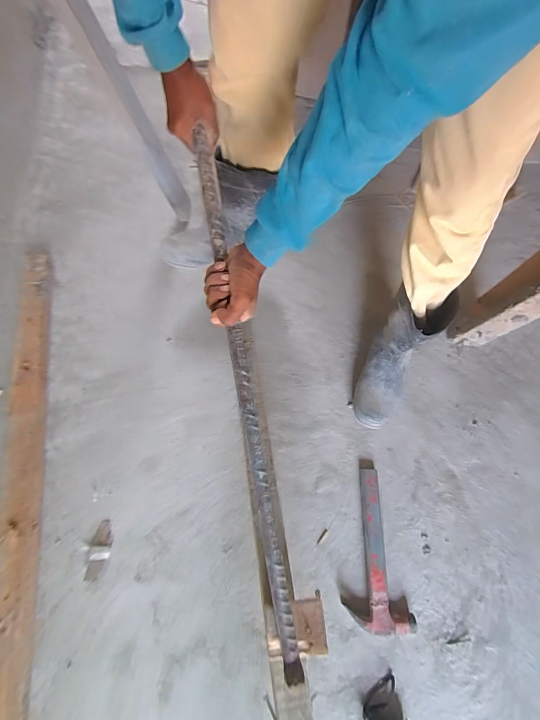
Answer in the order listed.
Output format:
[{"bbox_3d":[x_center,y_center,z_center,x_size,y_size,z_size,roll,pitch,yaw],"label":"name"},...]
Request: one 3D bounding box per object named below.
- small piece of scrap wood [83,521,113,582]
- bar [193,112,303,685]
[{"bbox_3d":[-0.327,0.364,0.664,0.043,0.009,0.101,-5,53,2],"label":"small piece of scrap wood"},{"bbox_3d":[-0.035,0.026,0.454,0.027,0.016,0.698,-10,83,-4],"label":"bar"}]

